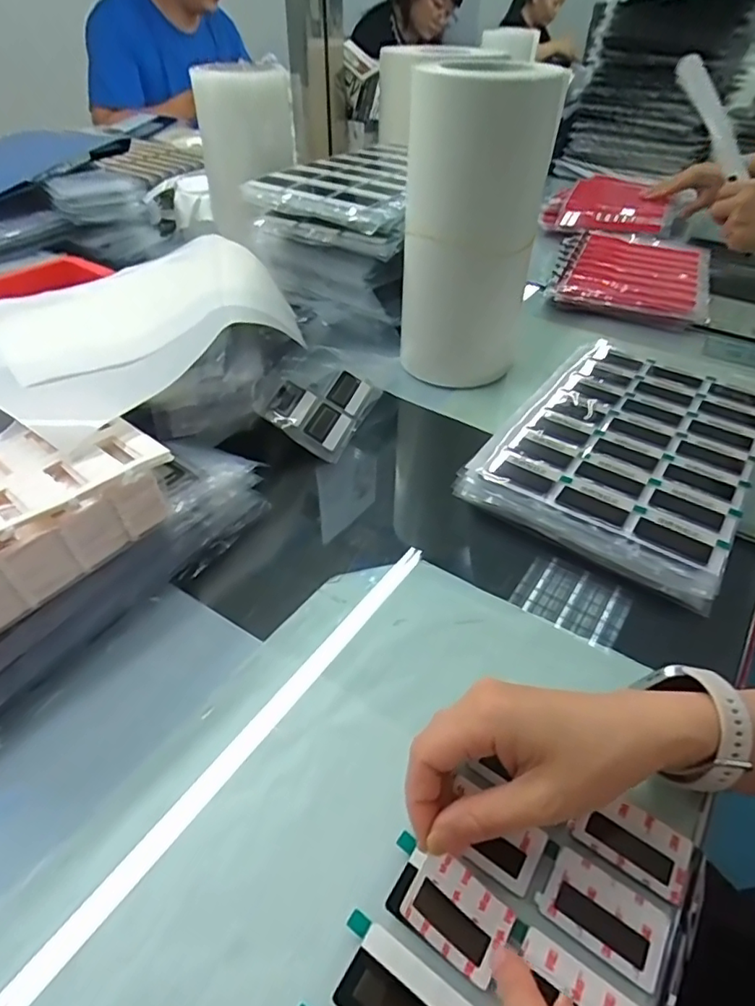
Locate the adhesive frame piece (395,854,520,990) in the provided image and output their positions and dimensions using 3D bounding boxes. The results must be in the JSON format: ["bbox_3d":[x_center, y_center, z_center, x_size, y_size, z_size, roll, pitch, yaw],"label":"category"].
[{"bbox_3d":[0.037,0.191,0.256,0.050,0.006,0.034,41,54,3],"label":"adhesive frame piece"}]

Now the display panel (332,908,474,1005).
[{"bbox_3d":[0.010,0.216,0.238,0.066,0.004,0.034,26,49,23],"label":"display panel"}]

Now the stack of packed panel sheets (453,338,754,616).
[{"bbox_3d":[0.243,-0.063,0.518,0.207,0.030,0.327,27,49,25],"label":"stack of packed panel sheets"}]

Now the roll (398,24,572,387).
[{"bbox_3d":[0.095,-0.265,0.556,0.129,0.296,0.107,9,44,8],"label":"roll"}]

